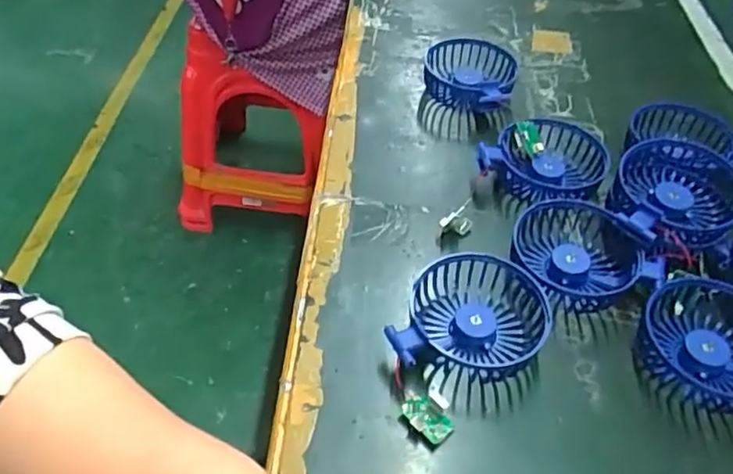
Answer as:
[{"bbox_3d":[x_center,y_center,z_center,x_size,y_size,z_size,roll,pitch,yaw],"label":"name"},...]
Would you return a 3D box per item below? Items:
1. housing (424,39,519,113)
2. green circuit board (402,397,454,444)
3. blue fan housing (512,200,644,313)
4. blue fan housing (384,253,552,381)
[{"bbox_3d":[0.099,-0.154,0.610,0.090,0.032,0.100,12,49,11],"label":"housing"},{"bbox_3d":[0.036,0.110,0.373,0.031,0.012,0.019,31,54,23],"label":"green circuit board"},{"bbox_3d":[0.152,0.012,0.456,0.088,0.036,0.091,13,49,11],"label":"blue fan housing"},{"bbox_3d":[0.070,0.057,0.412,0.088,0.032,0.097,22,50,16],"label":"blue fan housing"}]

